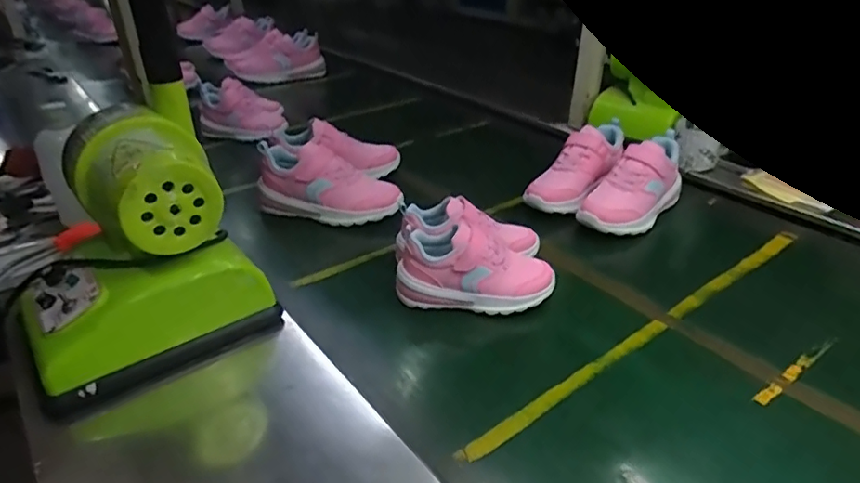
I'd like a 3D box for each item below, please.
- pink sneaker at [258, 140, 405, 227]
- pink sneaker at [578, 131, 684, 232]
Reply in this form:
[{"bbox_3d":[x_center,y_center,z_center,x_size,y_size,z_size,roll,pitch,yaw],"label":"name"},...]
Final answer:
[{"bbox_3d":[-0.165,-0.085,0.884,0.236,0.104,0.085,14,32,1],"label":"pink sneaker"},{"bbox_3d":[0.337,-0.084,0.877,0.245,0.100,0.081,-37,44,-25],"label":"pink sneaker"}]

